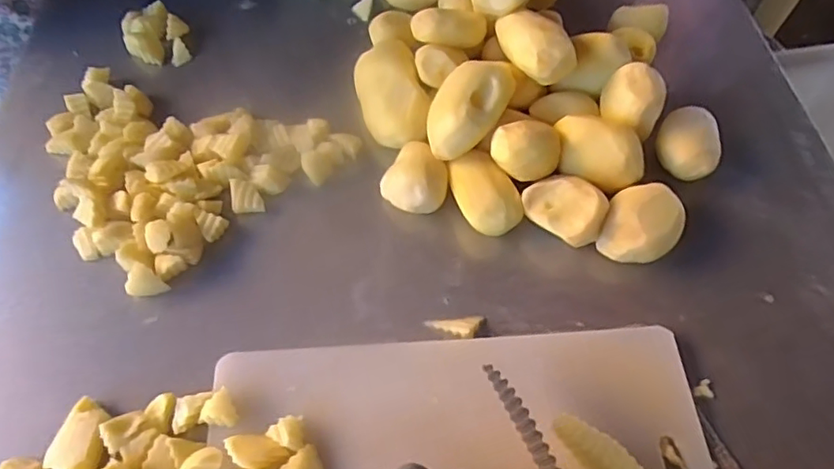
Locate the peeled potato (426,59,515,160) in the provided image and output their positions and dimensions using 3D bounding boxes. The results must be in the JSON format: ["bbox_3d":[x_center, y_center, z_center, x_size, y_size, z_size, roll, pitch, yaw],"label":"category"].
[{"bbox_3d":[0.048,-0.126,0.558,0.065,0.045,0.108,26,62,15],"label":"peeled potato"}]

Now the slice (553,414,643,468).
[{"bbox_3d":[0.137,0.163,0.415,0.033,0.007,0.088,-38,66,-21],"label":"slice"}]

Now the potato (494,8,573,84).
[{"bbox_3d":[0.117,-0.190,0.571,0.050,0.039,0.102,-14,60,-8],"label":"potato"}]

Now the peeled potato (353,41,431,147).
[{"bbox_3d":[-0.027,-0.145,0.614,0.066,0.060,0.131,-13,60,-8],"label":"peeled potato"}]

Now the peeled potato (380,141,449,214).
[{"bbox_3d":[0.001,-0.048,0.565,0.062,0.046,0.063,0,59,0],"label":"peeled potato"}]

